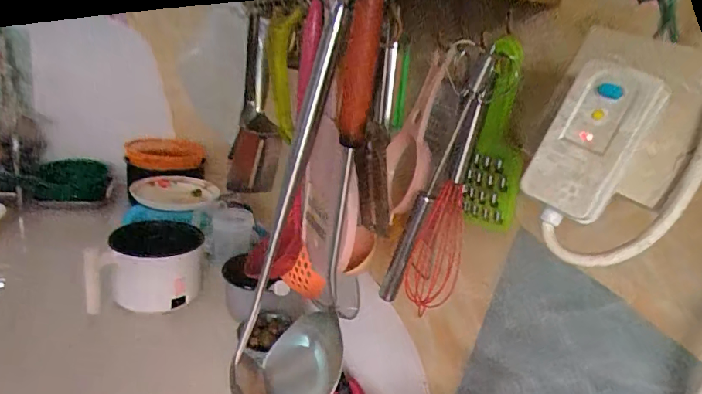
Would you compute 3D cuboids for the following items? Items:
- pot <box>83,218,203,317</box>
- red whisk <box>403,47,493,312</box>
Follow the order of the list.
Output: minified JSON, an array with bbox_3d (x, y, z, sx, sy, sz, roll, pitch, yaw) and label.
[{"bbox_3d":[-0.388,0.131,0.875,0.192,0.128,0.173,4,18,-12],"label":"pot"},{"bbox_3d":[0.089,-0.003,0.416,0.044,0.237,0.034,12,18,12],"label":"red whisk"}]

